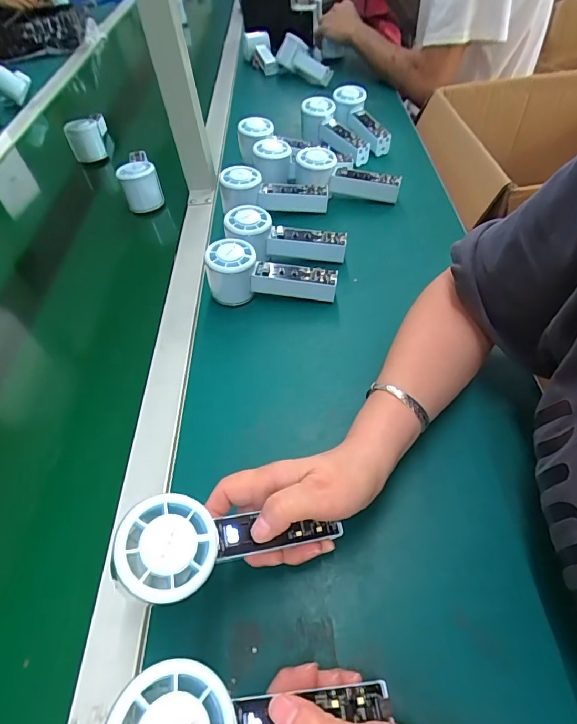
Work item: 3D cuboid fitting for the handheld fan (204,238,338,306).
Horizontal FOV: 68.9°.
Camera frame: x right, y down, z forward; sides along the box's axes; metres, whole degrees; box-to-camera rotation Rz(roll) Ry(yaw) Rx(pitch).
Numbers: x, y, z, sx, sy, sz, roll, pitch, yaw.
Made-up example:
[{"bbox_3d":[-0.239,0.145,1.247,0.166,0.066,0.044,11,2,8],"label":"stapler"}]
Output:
[{"bbox_3d":[-0.019,-0.104,0.499,0.146,0.069,0.050,0,51,5],"label":"handheld fan"}]

